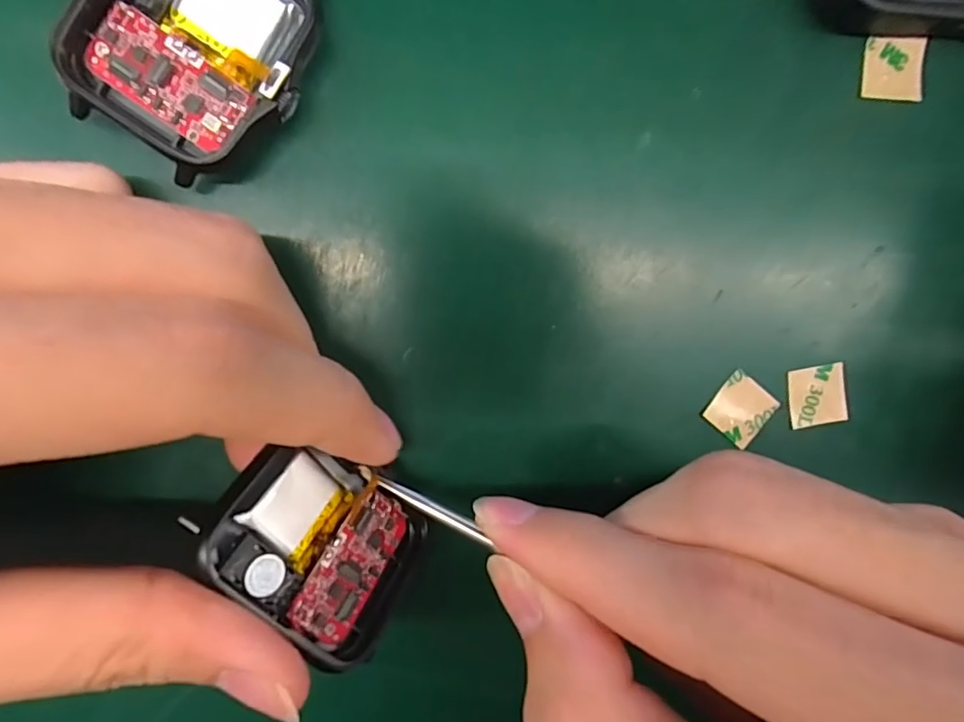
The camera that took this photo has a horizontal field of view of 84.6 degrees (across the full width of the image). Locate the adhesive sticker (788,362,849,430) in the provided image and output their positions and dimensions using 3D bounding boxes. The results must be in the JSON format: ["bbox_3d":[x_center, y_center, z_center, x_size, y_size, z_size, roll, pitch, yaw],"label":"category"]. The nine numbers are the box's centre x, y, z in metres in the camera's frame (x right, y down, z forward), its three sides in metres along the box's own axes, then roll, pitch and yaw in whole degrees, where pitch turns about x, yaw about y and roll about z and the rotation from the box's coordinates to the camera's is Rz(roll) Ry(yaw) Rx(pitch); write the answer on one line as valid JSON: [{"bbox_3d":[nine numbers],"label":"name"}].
[{"bbox_3d":[0.086,0.009,0.136,0.015,0.004,0.015,-9,97,-5],"label":"adhesive sticker"}]

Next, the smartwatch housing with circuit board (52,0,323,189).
[{"bbox_3d":[-0.054,-0.061,0.102,0.037,0.010,0.046,32,91,-9],"label":"smartwatch housing with circuit board"}]

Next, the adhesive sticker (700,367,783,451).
[{"bbox_3d":[0.066,0.012,0.133,0.015,0.004,0.016,40,90,-9],"label":"adhesive sticker"}]

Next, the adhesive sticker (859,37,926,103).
[{"bbox_3d":[0.100,-0.071,0.128,0.016,0.004,0.016,6,89,-7],"label":"adhesive sticker"}]

